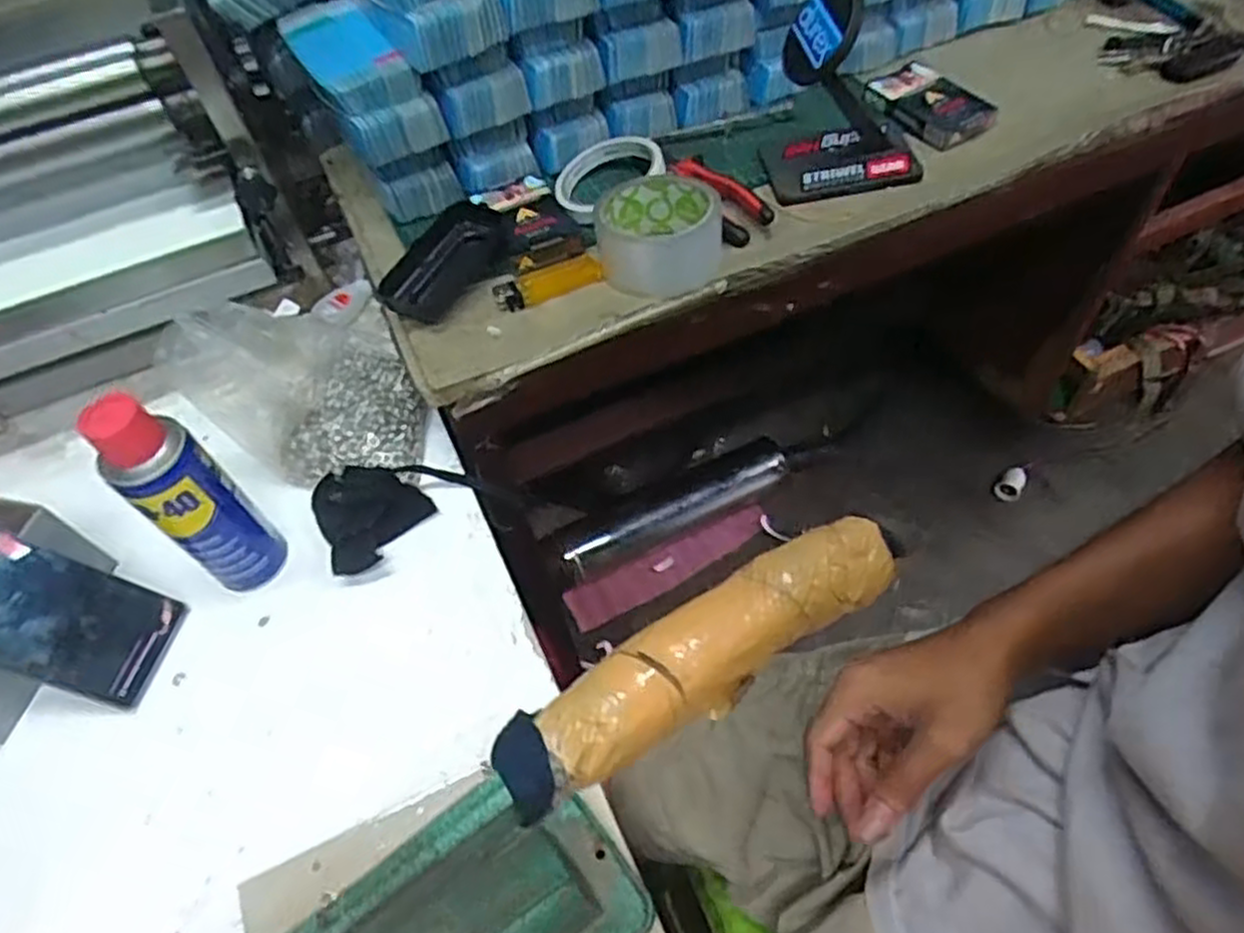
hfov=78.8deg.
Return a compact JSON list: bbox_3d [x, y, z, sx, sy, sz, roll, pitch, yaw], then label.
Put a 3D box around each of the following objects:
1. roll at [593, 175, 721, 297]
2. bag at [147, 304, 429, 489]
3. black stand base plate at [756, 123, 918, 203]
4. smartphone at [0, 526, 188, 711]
[{"bbox_3d":[0.026,-0.174,0.560,0.089,0.042,0.085,-2,55,3],"label":"roll"},{"bbox_3d":[-0.239,-0.056,0.569,0.164,0.110,0.107,-6,55,1],"label":"bag"},{"bbox_3d":[0.179,-0.256,0.623,0.118,0.012,0.081,-7,55,0],"label":"black stand base plate"},{"bbox_3d":[-0.371,0.088,0.474,0.009,0.164,0.074,-22,43,42],"label":"smartphone"}]

